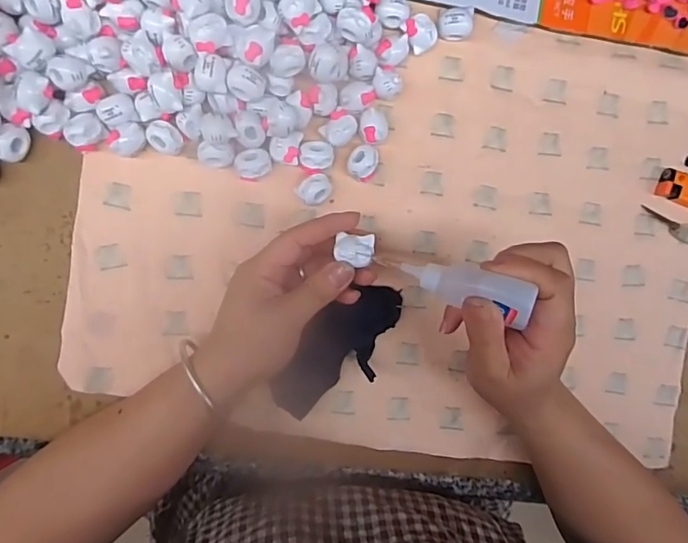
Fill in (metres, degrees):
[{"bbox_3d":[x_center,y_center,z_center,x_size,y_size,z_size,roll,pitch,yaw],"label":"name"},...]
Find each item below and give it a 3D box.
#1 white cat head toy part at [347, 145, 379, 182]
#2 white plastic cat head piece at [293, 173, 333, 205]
[{"bbox_3d":[0.014,-0.080,0.359,0.021,0.016,0.024,27,90,-5],"label":"white cat head toy part"},{"bbox_3d":[-0.021,-0.059,0.353,0.023,0.018,0.020,-45,95,-1],"label":"white plastic cat head piece"}]

